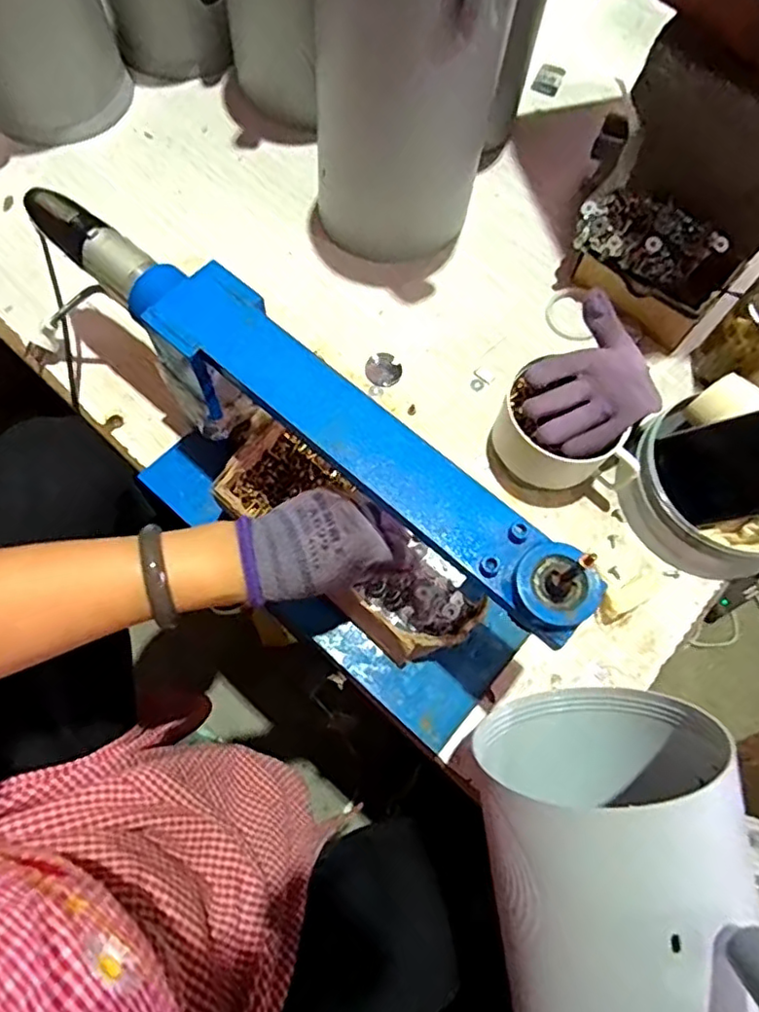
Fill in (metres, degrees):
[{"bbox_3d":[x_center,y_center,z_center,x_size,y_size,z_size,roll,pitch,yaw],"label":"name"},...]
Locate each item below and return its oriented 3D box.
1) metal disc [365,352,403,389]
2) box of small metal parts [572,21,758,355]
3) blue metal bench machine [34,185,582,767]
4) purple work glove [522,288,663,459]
[{"bbox_3d":[0.004,-0.138,0.616,0.035,0.004,0.040,20,70,5],"label":"metal disc"},{"bbox_3d":[0.283,-0.288,0.590,0.183,0.179,0.129,37,73,10],"label":"box of small metal parts"},{"bbox_3d":[-0.094,-0.037,0.466,0.496,0.178,0.129,41,73,12],"label":"blue metal bench machine"},{"bbox_3d":[0.186,-0.104,0.531,0.104,0.048,0.128,41,73,12],"label":"purple work glove"}]

